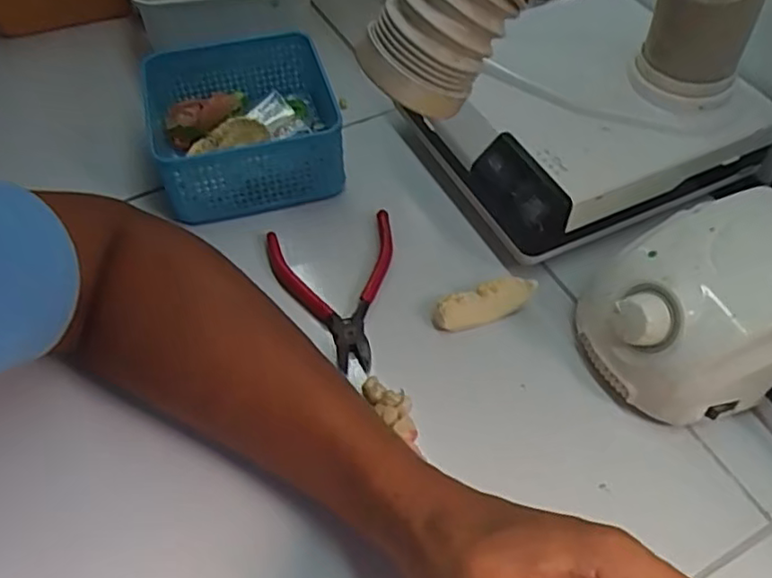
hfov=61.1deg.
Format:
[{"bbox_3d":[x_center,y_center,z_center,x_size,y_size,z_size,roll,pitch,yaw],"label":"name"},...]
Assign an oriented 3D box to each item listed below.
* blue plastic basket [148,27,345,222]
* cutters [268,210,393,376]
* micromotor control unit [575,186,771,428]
[{"bbox_3d":[-0.106,-0.127,0.501,0.136,0.062,0.134,-15,55,-11],"label":"blue plastic basket"},{"bbox_3d":[-0.028,0.000,0.440,0.087,0.018,0.115,-12,54,-9],"label":"cutters"},{"bbox_3d":[0.195,0.008,0.381,0.140,0.074,0.100,-17,55,-13],"label":"micromotor control unit"}]

